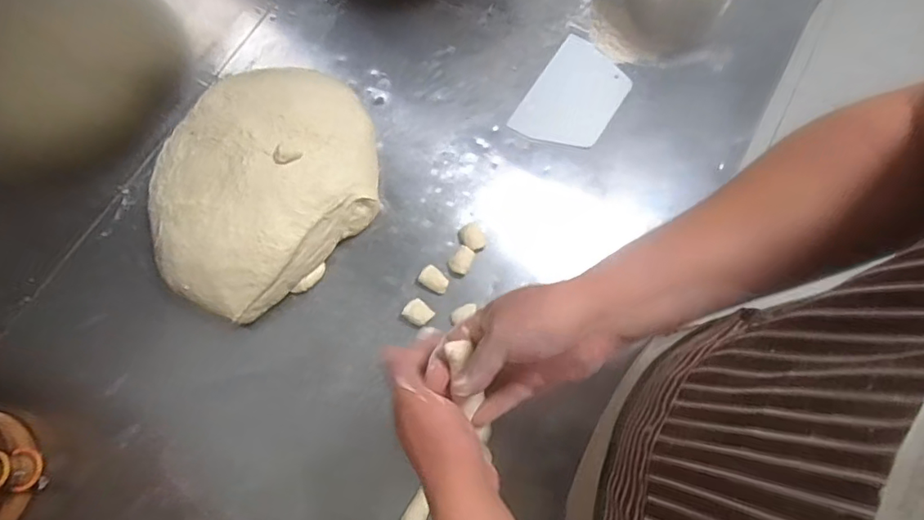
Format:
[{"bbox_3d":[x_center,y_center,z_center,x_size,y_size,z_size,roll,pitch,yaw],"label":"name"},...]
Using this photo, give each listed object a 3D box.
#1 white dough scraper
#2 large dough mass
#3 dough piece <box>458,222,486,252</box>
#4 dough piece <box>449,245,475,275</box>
[{"bbox_3d":[0.169,-0.243,0.819,0.123,0.005,0.184,31,74,12],"label":"white dough scraper"},{"bbox_3d":[-0.266,-0.107,0.736,0.267,0.101,0.326,40,77,13],"label":"large dough mass"},{"bbox_3d":[0.013,-0.028,0.740,0.032,0.015,0.043,-28,72,-8],"label":"dough piece"},{"bbox_3d":[0.002,0.002,0.728,0.027,0.015,0.036,34,75,13],"label":"dough piece"}]

